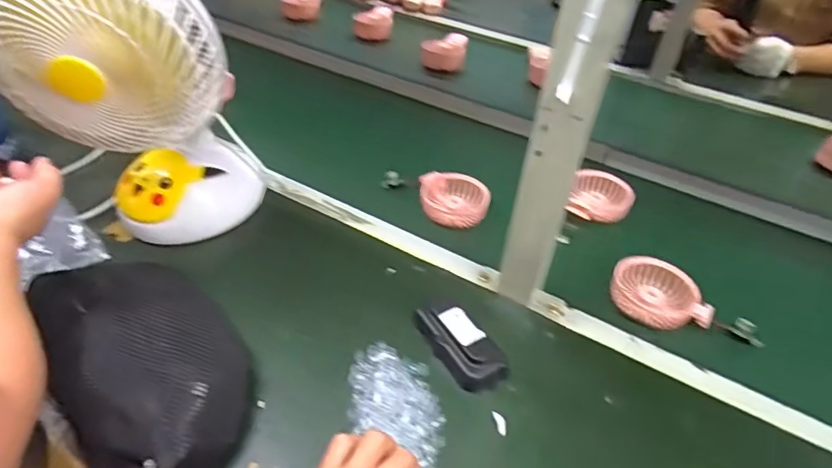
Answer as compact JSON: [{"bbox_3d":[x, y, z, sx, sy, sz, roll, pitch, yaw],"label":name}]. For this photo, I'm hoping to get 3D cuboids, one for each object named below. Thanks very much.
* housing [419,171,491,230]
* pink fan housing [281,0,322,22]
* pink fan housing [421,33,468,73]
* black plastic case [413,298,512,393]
[{"bbox_3d":[0.051,-0.048,0.717,0.097,0.042,0.069,14,42,11],"label":"housing"},{"bbox_3d":[-0.288,-0.583,1.316,0.106,0.043,0.115,-3,41,-8],"label":"pink fan housing"},{"bbox_3d":[0.068,-0.424,1.169,0.095,0.050,0.153,7,41,3],"label":"pink fan housing"},{"bbox_3d":[0.043,0.104,0.504,0.044,0.026,0.099,-23,48,-27],"label":"black plastic case"}]

